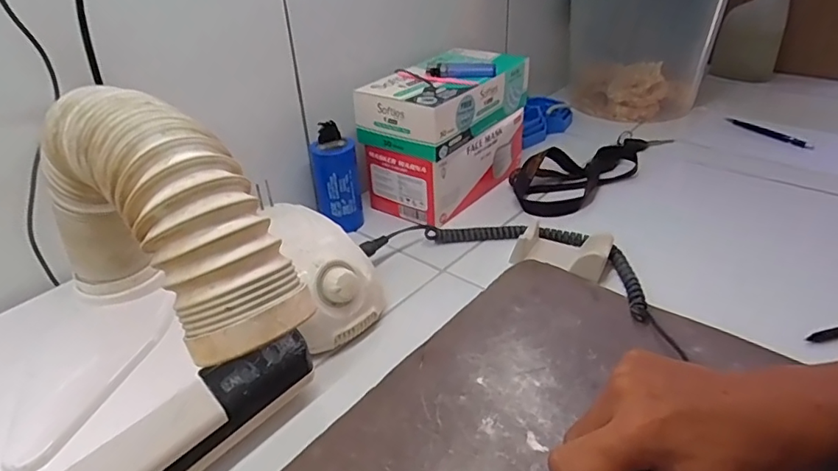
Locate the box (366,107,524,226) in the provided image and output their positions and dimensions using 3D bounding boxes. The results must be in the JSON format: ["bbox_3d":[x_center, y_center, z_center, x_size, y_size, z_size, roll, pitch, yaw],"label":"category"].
[{"bbox_3d":[0.042,-0.100,0.674,0.103,0.081,0.201,22,40,33],"label":"box"}]

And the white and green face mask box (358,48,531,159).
[{"bbox_3d":[0.033,-0.167,0.636,0.114,0.067,0.207,18,38,30],"label":"white and green face mask box"}]

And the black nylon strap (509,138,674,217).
[{"bbox_3d":[0.240,-0.097,0.696,0.289,0.035,0.096,-20,37,-26],"label":"black nylon strap"}]

